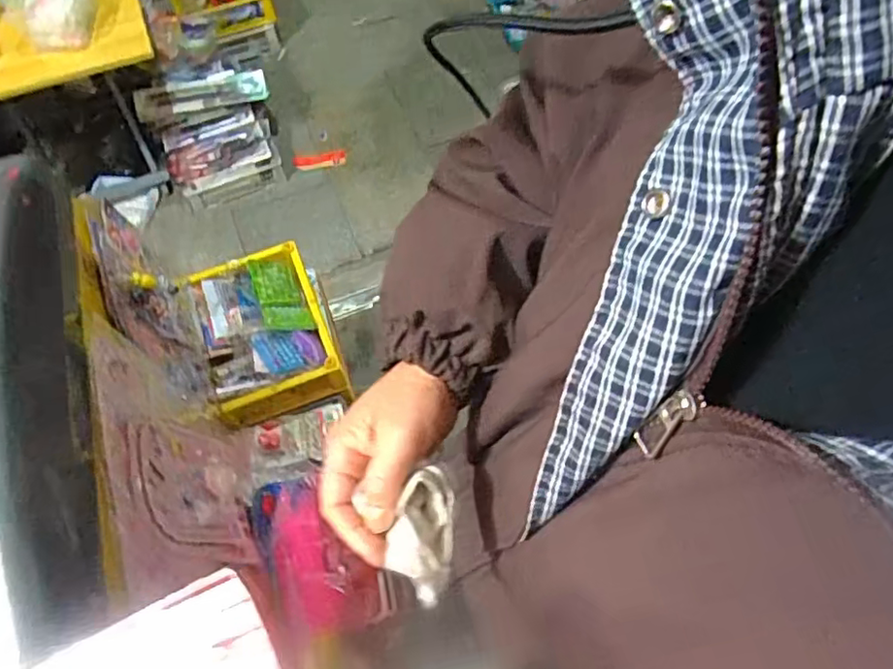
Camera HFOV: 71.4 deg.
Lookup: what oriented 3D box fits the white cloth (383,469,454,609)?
[{"bbox_3d":[-0.014,0.109,0.342,0.035,0.021,0.070,3,64,2],"label":"white cloth"}]

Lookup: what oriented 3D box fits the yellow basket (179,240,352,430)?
[{"bbox_3d":[-0.333,-0.007,1.127,0.227,0.115,0.296,-23,66,-11],"label":"yellow basket"}]

